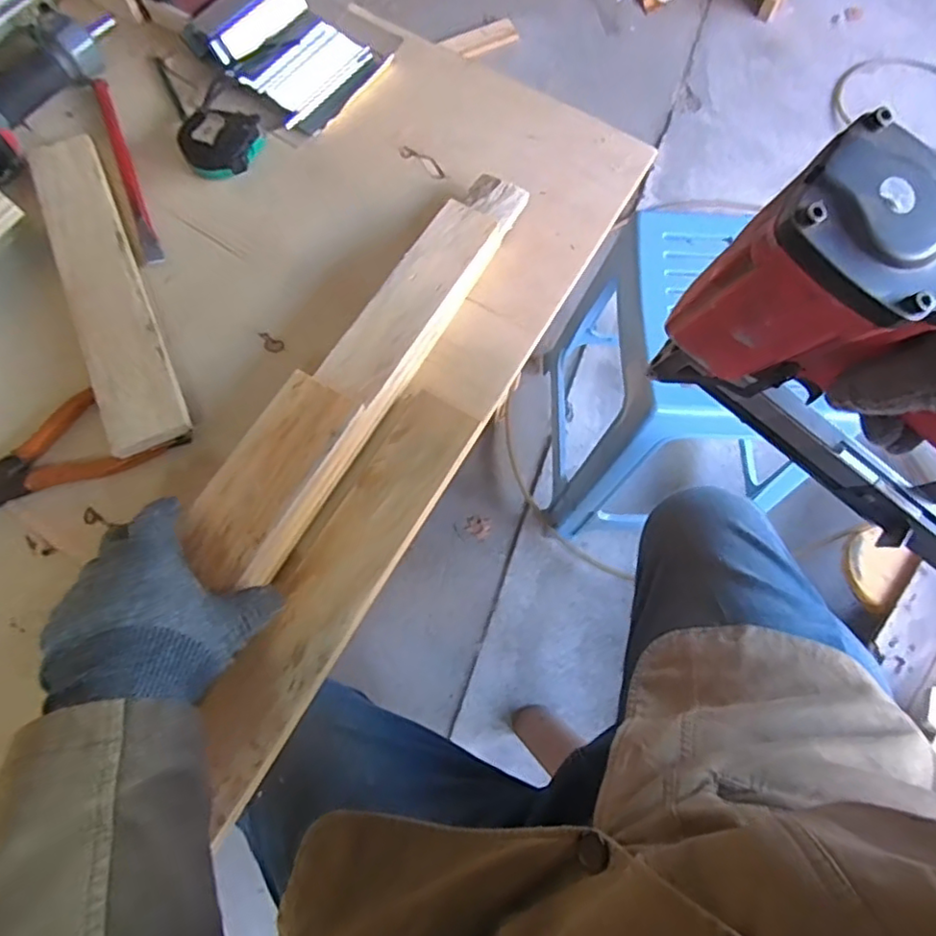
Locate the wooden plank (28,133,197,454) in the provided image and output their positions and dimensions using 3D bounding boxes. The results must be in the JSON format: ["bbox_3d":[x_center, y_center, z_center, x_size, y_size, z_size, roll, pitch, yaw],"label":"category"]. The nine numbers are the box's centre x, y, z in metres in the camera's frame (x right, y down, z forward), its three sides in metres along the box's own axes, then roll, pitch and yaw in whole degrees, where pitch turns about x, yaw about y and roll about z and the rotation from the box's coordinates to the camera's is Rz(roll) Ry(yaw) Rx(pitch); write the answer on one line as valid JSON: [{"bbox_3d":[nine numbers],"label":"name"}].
[{"bbox_3d":[-0.331,-0.168,0.550,0.063,0.032,0.356,-24,73,-9],"label":"wooden plank"}]

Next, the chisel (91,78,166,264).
[{"bbox_3d":[-0.341,-0.300,0.603,0.015,0.008,0.243,-22,73,-8],"label":"chisel"}]

